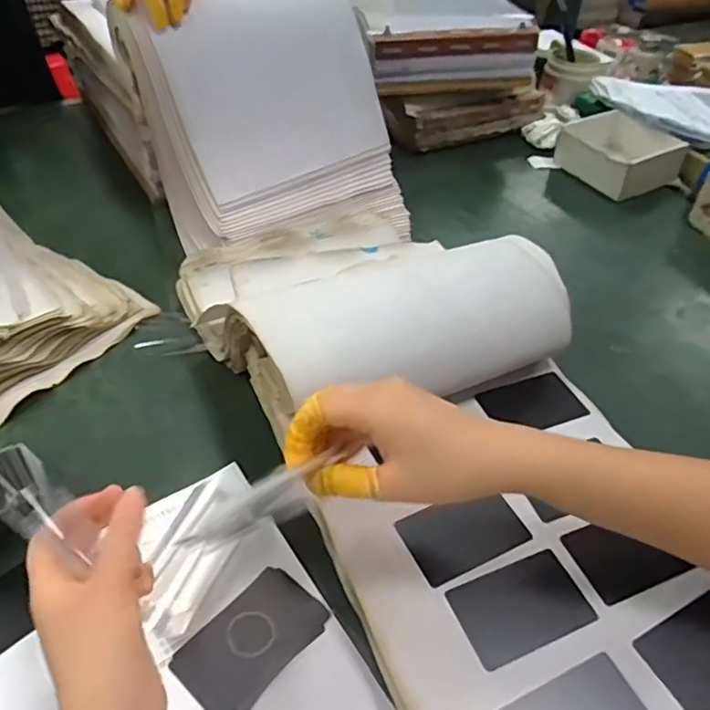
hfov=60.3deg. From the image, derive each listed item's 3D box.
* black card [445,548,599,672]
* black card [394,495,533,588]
[{"bbox_3d":[0.109,0.164,0.399,0.085,0.004,0.054,-15,47,-19],"label":"black card"},{"bbox_3d":[0.077,0.126,0.436,0.084,0.004,0.052,-17,51,-23],"label":"black card"}]

